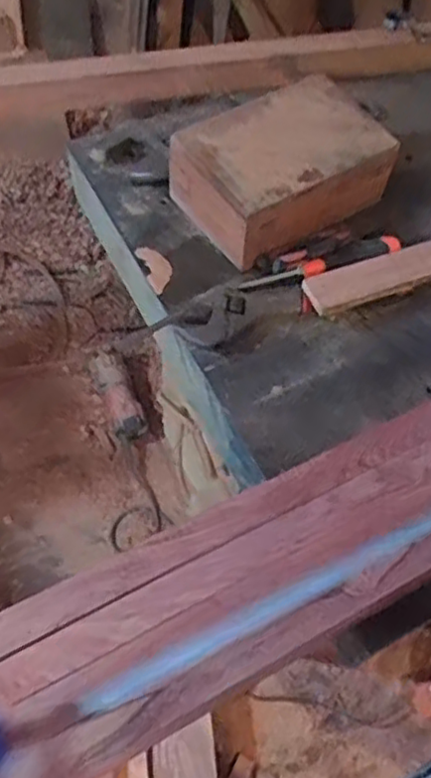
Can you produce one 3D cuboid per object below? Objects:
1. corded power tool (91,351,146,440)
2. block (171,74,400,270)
[{"bbox_3d":[-0.210,0.009,1.474,0.068,0.062,0.201,-15,61,-13],"label":"corded power tool"},{"bbox_3d":[0.076,-0.241,0.754,0.209,0.092,0.143,-29,65,-20],"label":"block"}]

